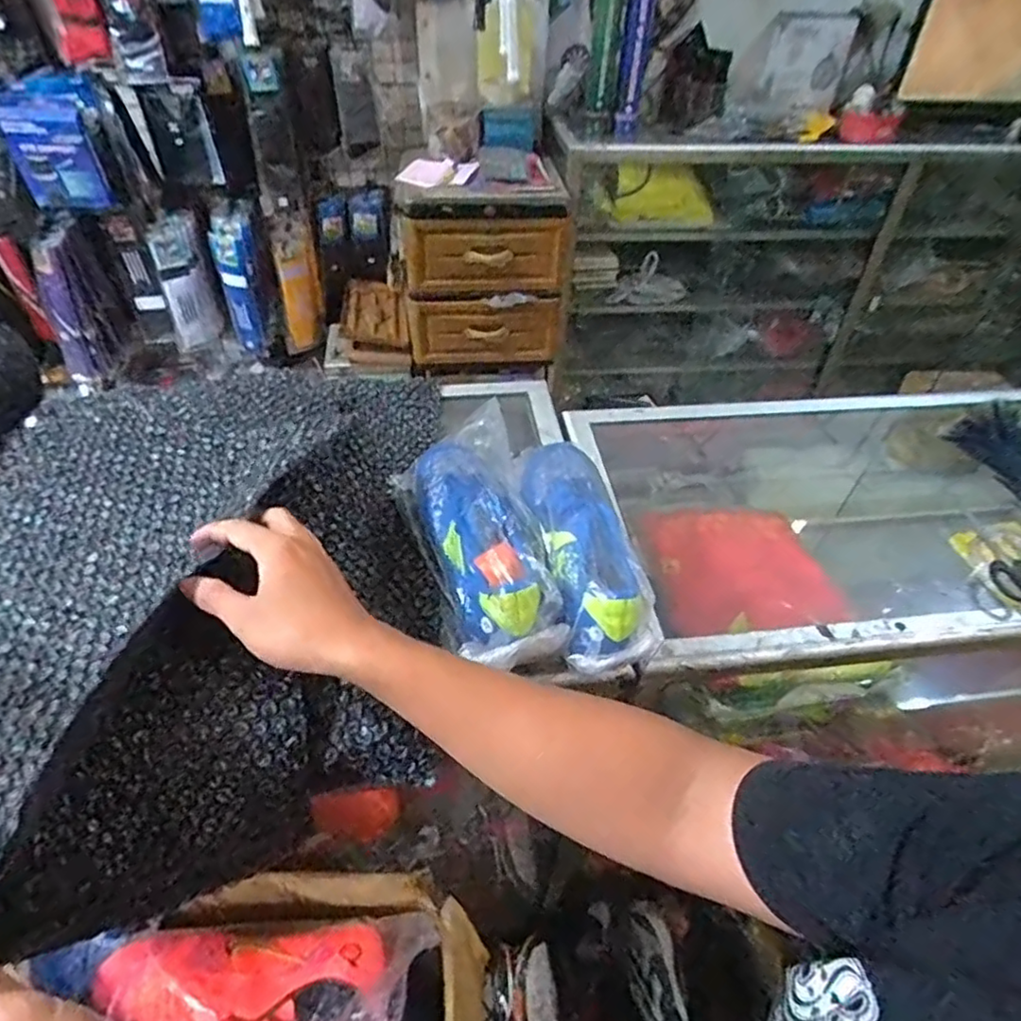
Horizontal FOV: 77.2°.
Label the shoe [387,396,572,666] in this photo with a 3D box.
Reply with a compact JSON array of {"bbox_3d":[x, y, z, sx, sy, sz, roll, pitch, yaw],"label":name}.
[{"bbox_3d":[-0.020,0.014,0.585,0.110,0.095,0.276,-14,48,-17],"label":"shoe"}]

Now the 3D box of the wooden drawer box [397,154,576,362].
[{"bbox_3d":[-0.074,-0.699,1.817,0.432,0.480,0.333,-1,46,-5],"label":"wooden drawer box"}]

